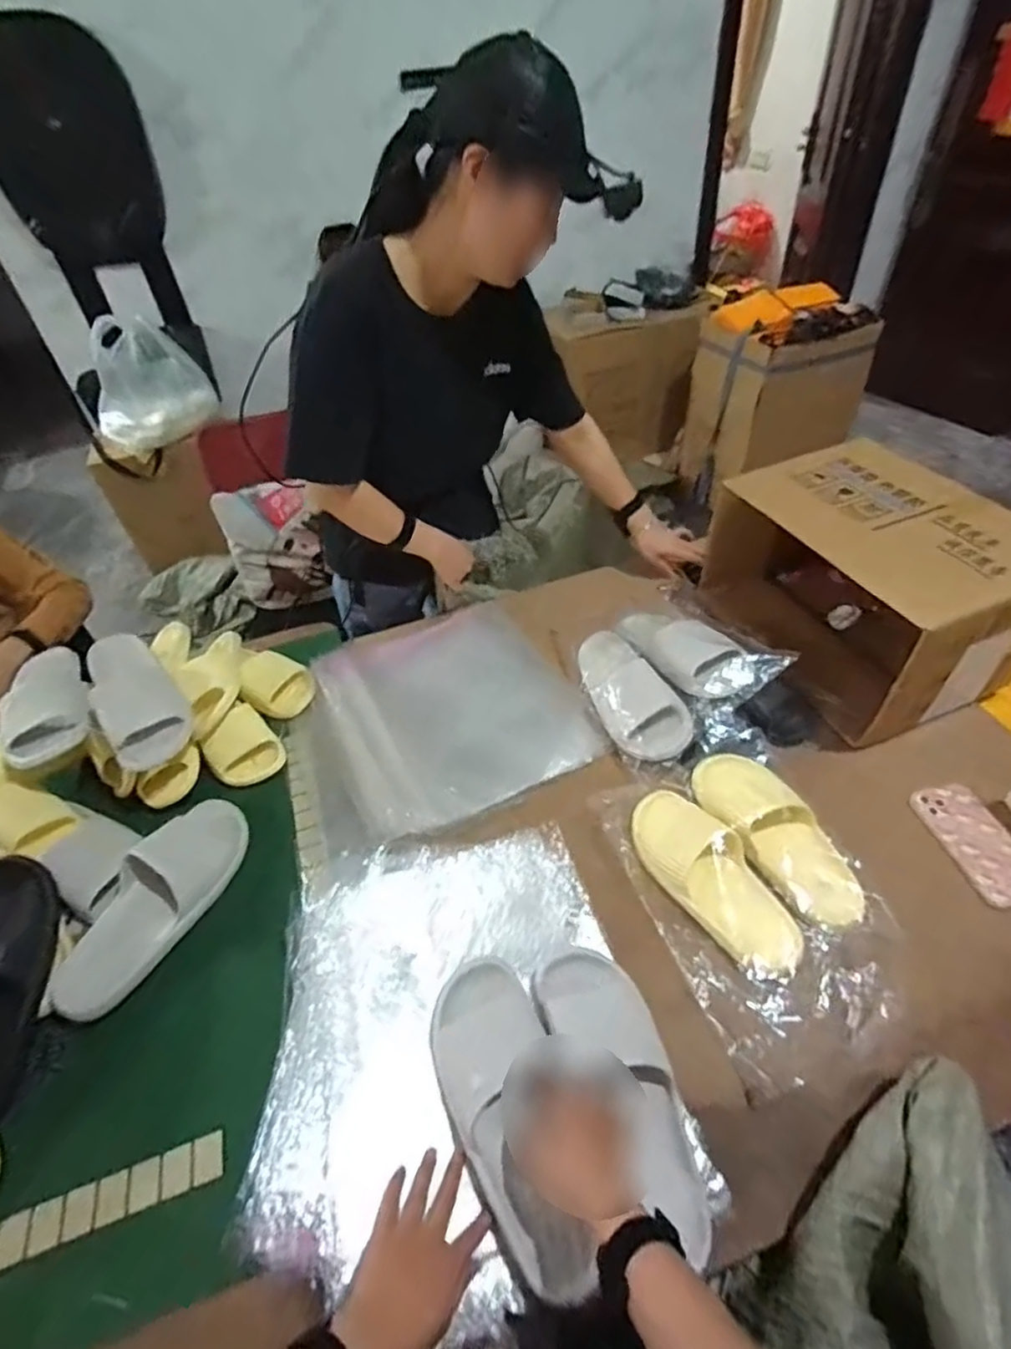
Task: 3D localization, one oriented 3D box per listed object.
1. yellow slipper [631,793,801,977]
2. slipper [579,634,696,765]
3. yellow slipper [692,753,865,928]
[{"bbox_3d":[0.247,0.239,0.759,0.109,0.054,0.260,-18,46,-12],"label":"yellow slipper"},{"bbox_3d":[0.181,0.013,0.954,0.110,0.096,0.277,-18,46,-12],"label":"slipper"},{"bbox_3d":[0.346,0.199,0.784,0.105,0.064,0.239,-26,48,-19],"label":"yellow slipper"}]

